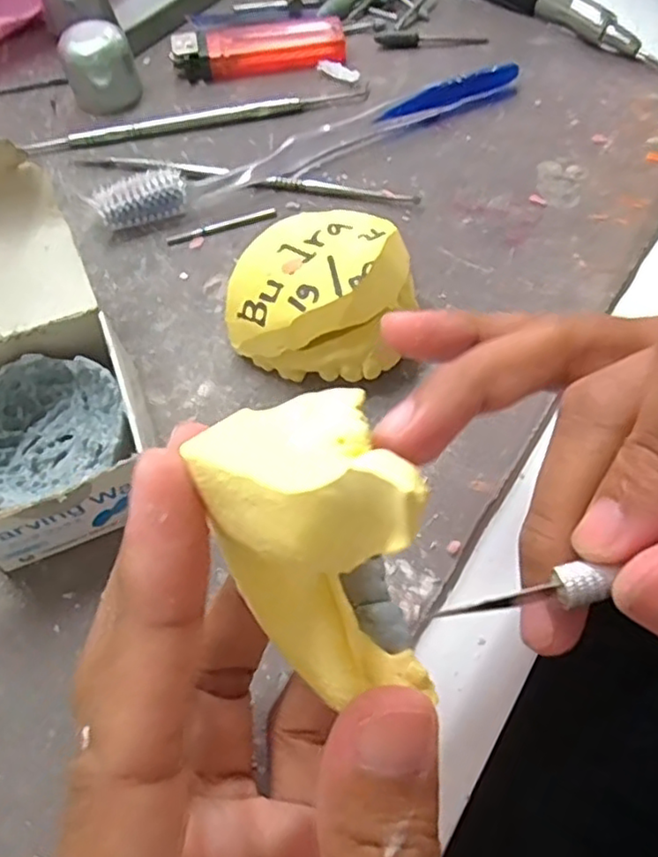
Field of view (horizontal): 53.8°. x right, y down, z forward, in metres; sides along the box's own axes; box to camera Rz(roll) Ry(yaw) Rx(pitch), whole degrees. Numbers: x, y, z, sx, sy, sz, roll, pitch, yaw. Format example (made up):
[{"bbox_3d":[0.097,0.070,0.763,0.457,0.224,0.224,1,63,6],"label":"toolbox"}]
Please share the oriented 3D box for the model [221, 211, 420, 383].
[{"bbox_3d":[-0.003,-0.044,0.215,0.056,0.036,0.052,-1,62,2],"label":"model"}]

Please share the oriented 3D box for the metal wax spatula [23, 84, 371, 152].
[{"bbox_3d":[-0.057,-0.138,0.284,0.149,0.006,0.013,-9,62,-2],"label":"metal wax spatula"}]

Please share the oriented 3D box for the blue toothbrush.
[{"bbox_3d":[-0.006,-0.123,0.270,0.187,0.013,0.025,-24,63,-10],"label":"blue toothbrush"}]

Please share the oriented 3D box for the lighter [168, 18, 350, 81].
[{"bbox_3d":[-0.032,-0.178,0.301,0.078,0.011,0.024,-6,62,0],"label":"lighter"}]

